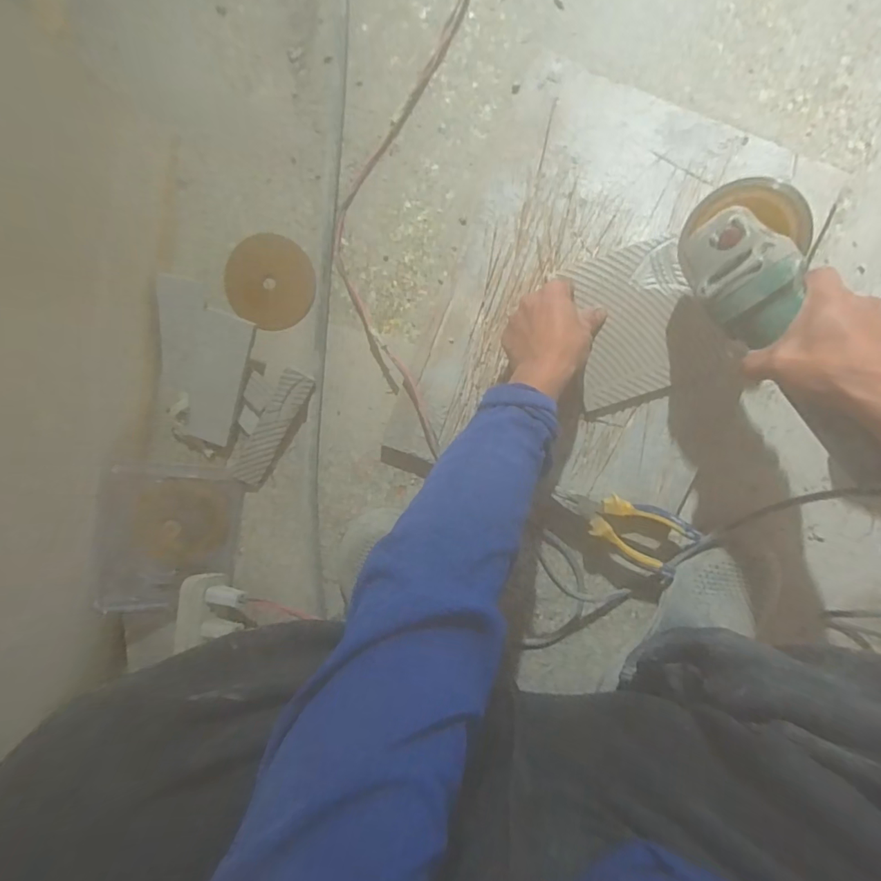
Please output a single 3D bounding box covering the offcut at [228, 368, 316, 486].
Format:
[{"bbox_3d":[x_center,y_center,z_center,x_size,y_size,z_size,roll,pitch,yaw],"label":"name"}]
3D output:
[{"bbox_3d":[-0.193,-0.013,0.562,0.034,0.008,0.147,28,104,-20],"label":"offcut"}]

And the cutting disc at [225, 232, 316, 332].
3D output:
[{"bbox_3d":[-0.191,-0.178,0.554,0.099,0.006,0.099,0,97,0],"label":"cutting disc"}]

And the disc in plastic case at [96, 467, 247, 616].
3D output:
[{"bbox_3d":[-0.306,0.110,0.563,0.140,0.015,0.160,5,94,-35],"label":"disc in plastic case"}]

